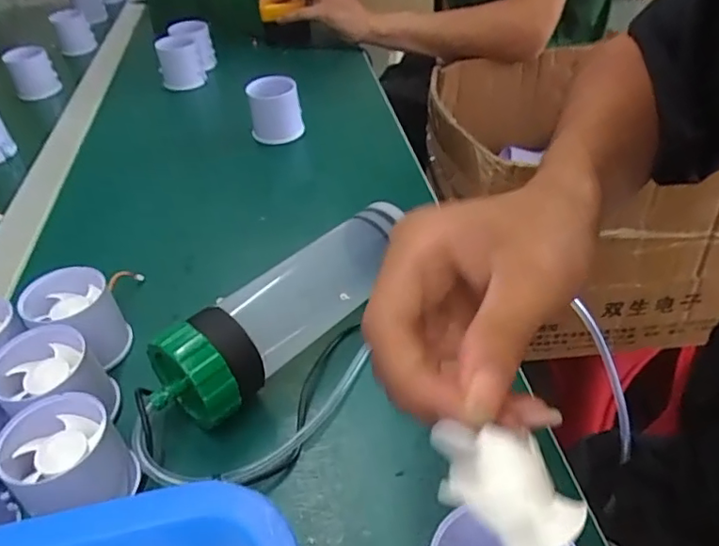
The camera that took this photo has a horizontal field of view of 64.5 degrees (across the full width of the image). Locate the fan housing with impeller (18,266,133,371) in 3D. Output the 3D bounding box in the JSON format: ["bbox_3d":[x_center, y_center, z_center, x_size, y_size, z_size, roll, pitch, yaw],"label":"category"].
[{"bbox_3d":[-0.179,0.031,0.363,0.051,0.049,0.055,-2,40,1],"label":"fan housing with impeller"}]

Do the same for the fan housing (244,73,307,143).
[{"bbox_3d":[-0.088,-0.171,0.601,0.054,0.058,0.044,-10,40,-5],"label":"fan housing"}]

